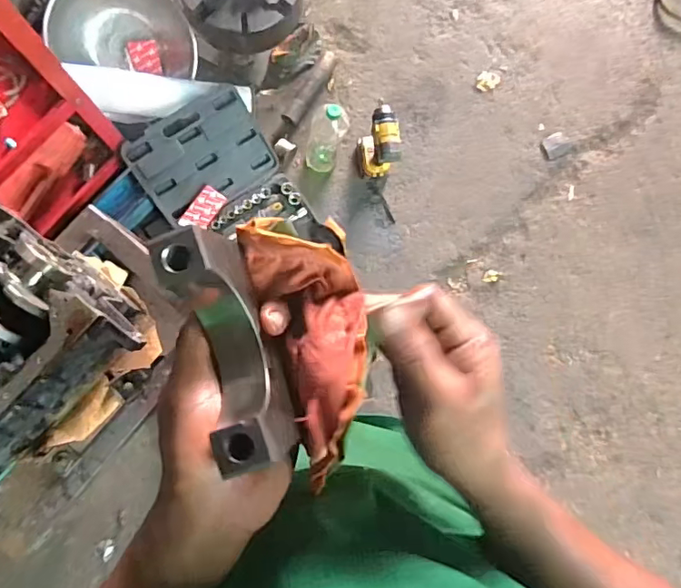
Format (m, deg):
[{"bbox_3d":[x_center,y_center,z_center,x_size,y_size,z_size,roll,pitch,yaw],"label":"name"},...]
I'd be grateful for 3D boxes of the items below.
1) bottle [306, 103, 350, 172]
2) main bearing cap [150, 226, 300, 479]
[{"bbox_3d":[-0.039,-0.382,1.315,0.087,0.294,0.077,14,83,-2],"label":"bottle"},{"bbox_3d":[-0.055,0.025,0.262,0.031,0.053,0.113,-19,87,11],"label":"main bearing cap"}]

